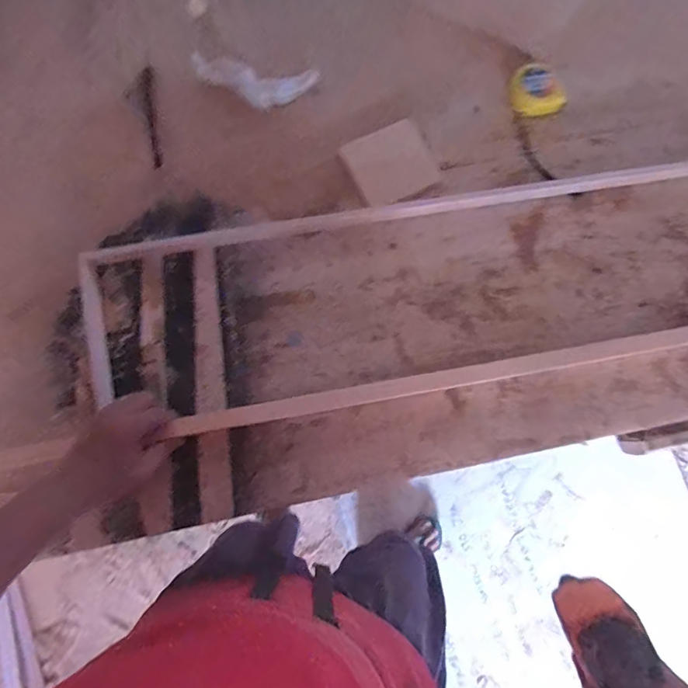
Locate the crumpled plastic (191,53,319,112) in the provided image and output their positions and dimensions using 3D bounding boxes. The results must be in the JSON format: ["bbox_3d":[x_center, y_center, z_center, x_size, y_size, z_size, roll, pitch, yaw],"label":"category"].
[{"bbox_3d":[-0.124,-0.362,0.633,0.171,0.029,0.071,1,80,0],"label":"crumpled plastic"}]

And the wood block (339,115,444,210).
[{"bbox_3d":[0.065,-0.250,0.626,0.116,0.010,0.102,-27,81,-5],"label":"wood block"}]

